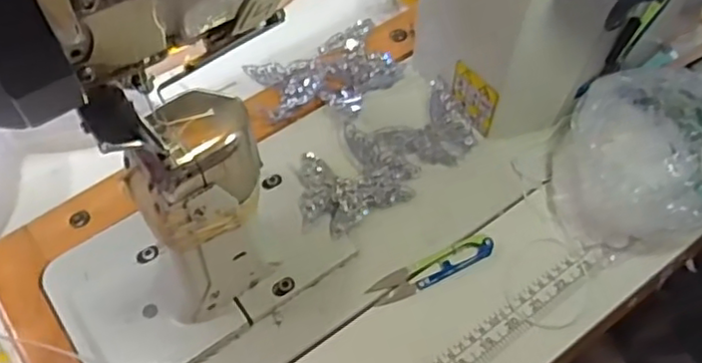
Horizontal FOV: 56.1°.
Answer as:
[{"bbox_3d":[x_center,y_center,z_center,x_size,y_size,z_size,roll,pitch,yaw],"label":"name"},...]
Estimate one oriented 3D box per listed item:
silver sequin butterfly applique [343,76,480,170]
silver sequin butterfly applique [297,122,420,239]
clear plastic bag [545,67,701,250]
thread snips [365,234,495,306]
[{"bbox_3d":[0.054,-0.041,0.573,0.106,0.018,0.072,-27,54,-16],"label":"silver sequin butterfly applique"},{"bbox_3d":[-0.002,-0.003,0.549,0.101,0.020,0.079,-29,55,-18],"label":"silver sequin butterfly applique"},{"bbox_3d":[0.231,-0.019,0.508,0.138,0.095,0.117,-13,52,-6],"label":"clear plastic bag"},{"bbox_3d":[0.063,0.067,0.512,0.102,0.014,0.020,-23,53,-14],"label":"thread snips"}]

